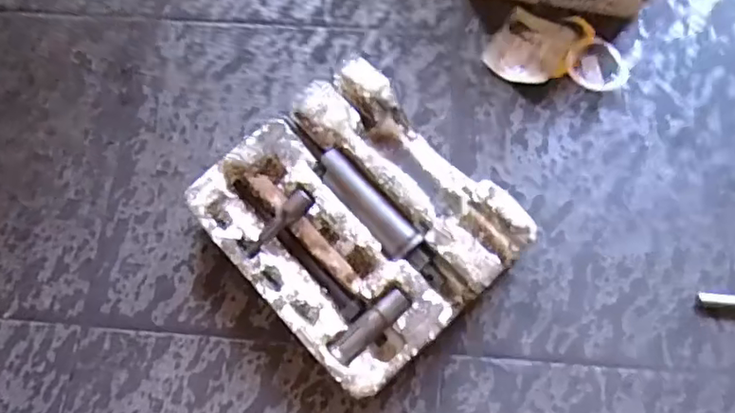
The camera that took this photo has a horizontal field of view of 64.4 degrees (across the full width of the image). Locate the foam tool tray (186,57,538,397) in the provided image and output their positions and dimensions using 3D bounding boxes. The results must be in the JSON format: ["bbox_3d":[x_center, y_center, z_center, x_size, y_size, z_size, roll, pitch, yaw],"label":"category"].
[{"bbox_3d":[-0.007,0.014,0.478,0.187,0.056,0.212,-42,75,-10],"label":"foam tool tray"}]

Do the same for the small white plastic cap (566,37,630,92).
[{"bbox_3d":[0.209,-0.129,0.530,0.055,0.015,0.048,-8,72,0],"label":"small white plastic cap"}]

